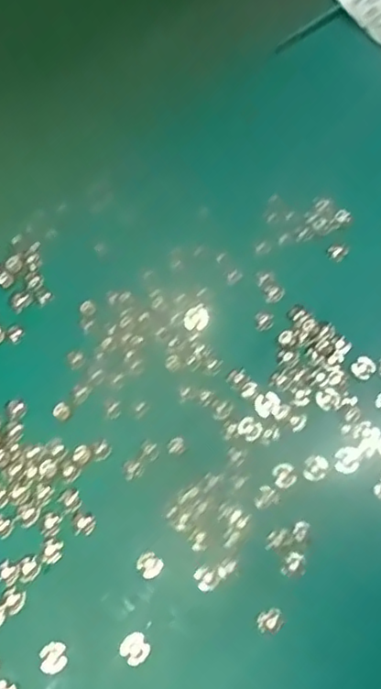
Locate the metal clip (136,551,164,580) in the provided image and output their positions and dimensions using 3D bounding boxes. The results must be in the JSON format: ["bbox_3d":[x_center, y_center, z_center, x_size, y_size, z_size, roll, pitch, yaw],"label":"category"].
[{"bbox_3d":[-0.018,0.096,0.272,0.010,0.004,0.011,0,71,0],"label":"metal clip"}]

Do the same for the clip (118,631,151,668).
[{"bbox_3d":[-0.023,0.128,0.261,0.011,0.004,0.012,43,76,13],"label":"clip"}]

